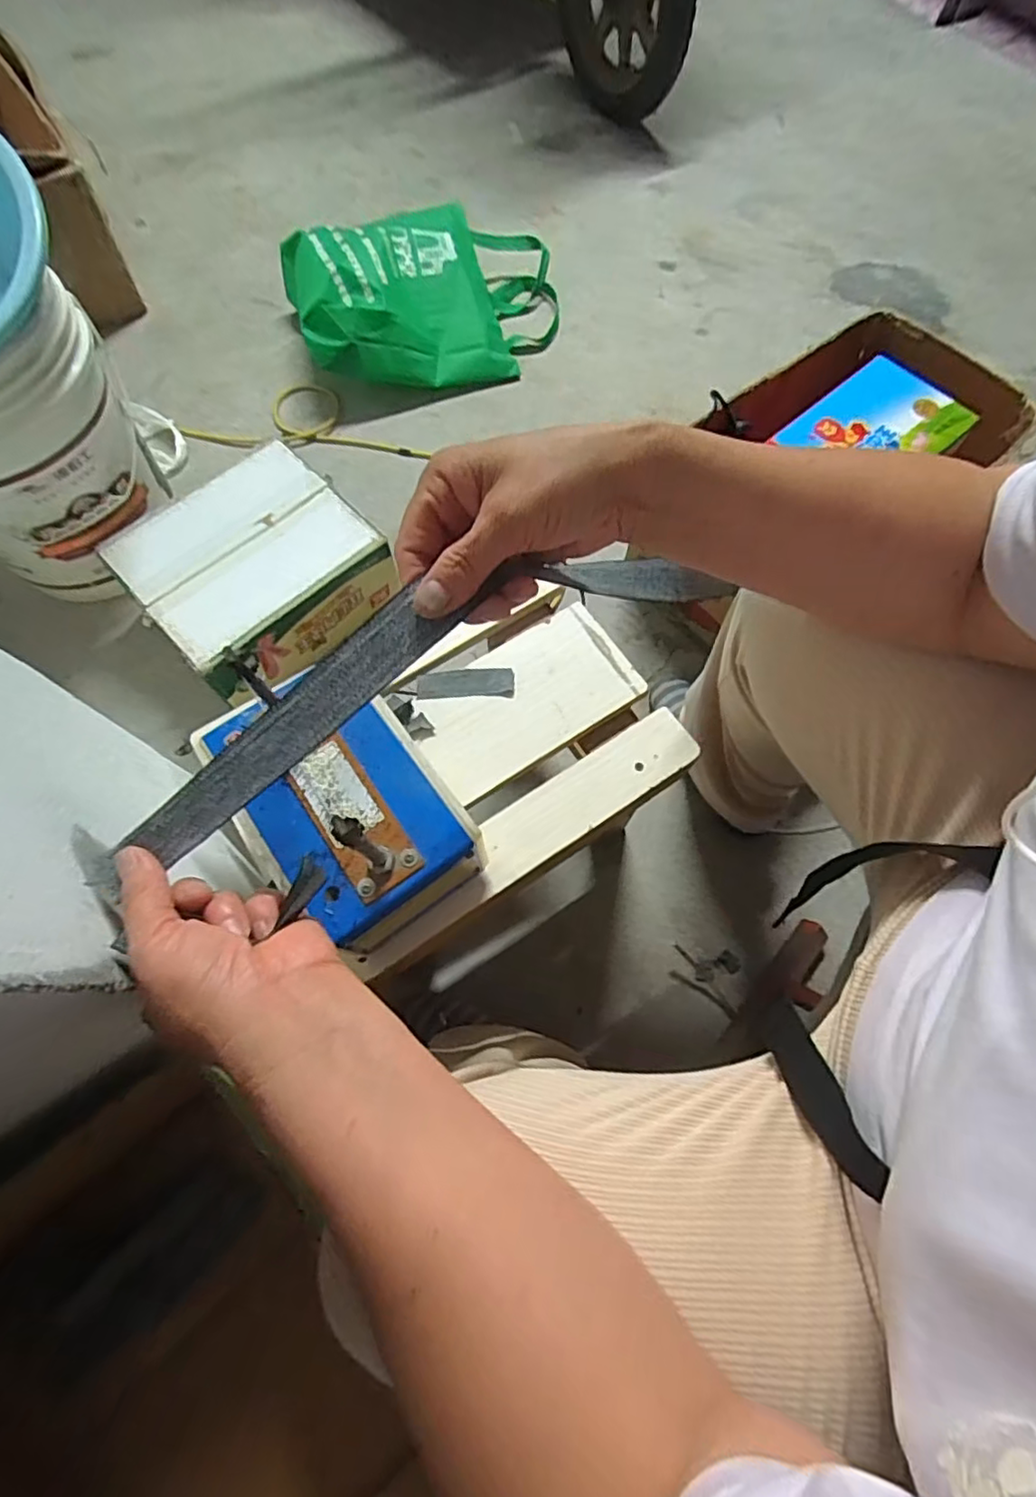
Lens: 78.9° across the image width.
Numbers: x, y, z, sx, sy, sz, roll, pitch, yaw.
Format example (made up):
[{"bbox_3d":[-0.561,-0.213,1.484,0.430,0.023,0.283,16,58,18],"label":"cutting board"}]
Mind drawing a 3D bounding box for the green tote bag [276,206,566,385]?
[{"bbox_3d":[-0.147,-0.779,1.088,0.457,0.141,0.310,-19,71,-7],"label":"green tote bag"}]

